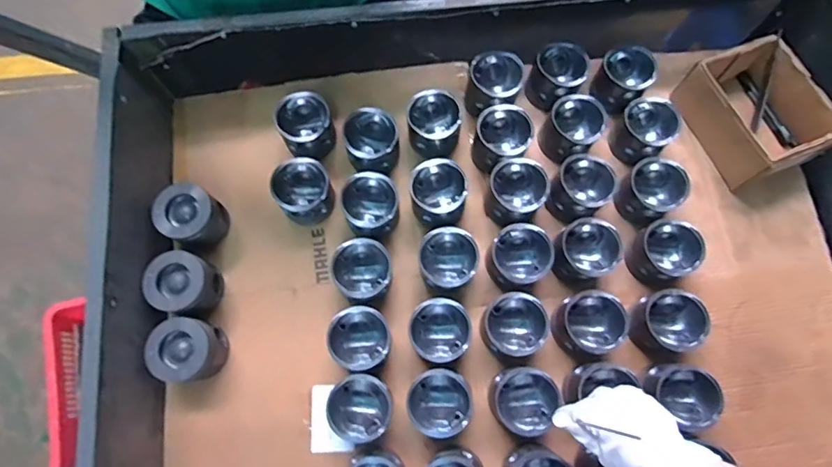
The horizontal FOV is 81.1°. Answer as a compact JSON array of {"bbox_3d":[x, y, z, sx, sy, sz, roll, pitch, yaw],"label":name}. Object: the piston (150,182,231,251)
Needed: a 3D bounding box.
[{"bbox_3d":[-0.341,-0.025,0.740,0.080,0.075,0.084,0,75,-1],"label":"piston"}]

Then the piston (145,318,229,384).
[{"bbox_3d":[-0.321,0.166,0.689,0.090,0.075,0.082,0,75,-1],"label":"piston"}]

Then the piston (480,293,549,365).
[{"bbox_3d":[0.138,0.134,0.695,0.082,0.070,0.087,0,75,-1],"label":"piston"}]

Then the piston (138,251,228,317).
[{"bbox_3d":[-0.339,0.074,0.710,0.088,0.073,0.083,0,75,-1],"label":"piston"}]

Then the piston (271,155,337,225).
[{"bbox_3d":[-0.173,-0.067,0.752,0.084,0.073,0.087,0,75,-1],"label":"piston"}]

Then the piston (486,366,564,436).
[{"bbox_3d":[0.145,0.227,0.667,0.081,0.068,0.082,0,75,-1],"label":"piston"}]

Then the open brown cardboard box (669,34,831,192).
[{"bbox_3d":[0.545,-0.197,0.785,0.153,0.092,0.200,-23,76,-7],"label":"open brown cardboard box"}]

